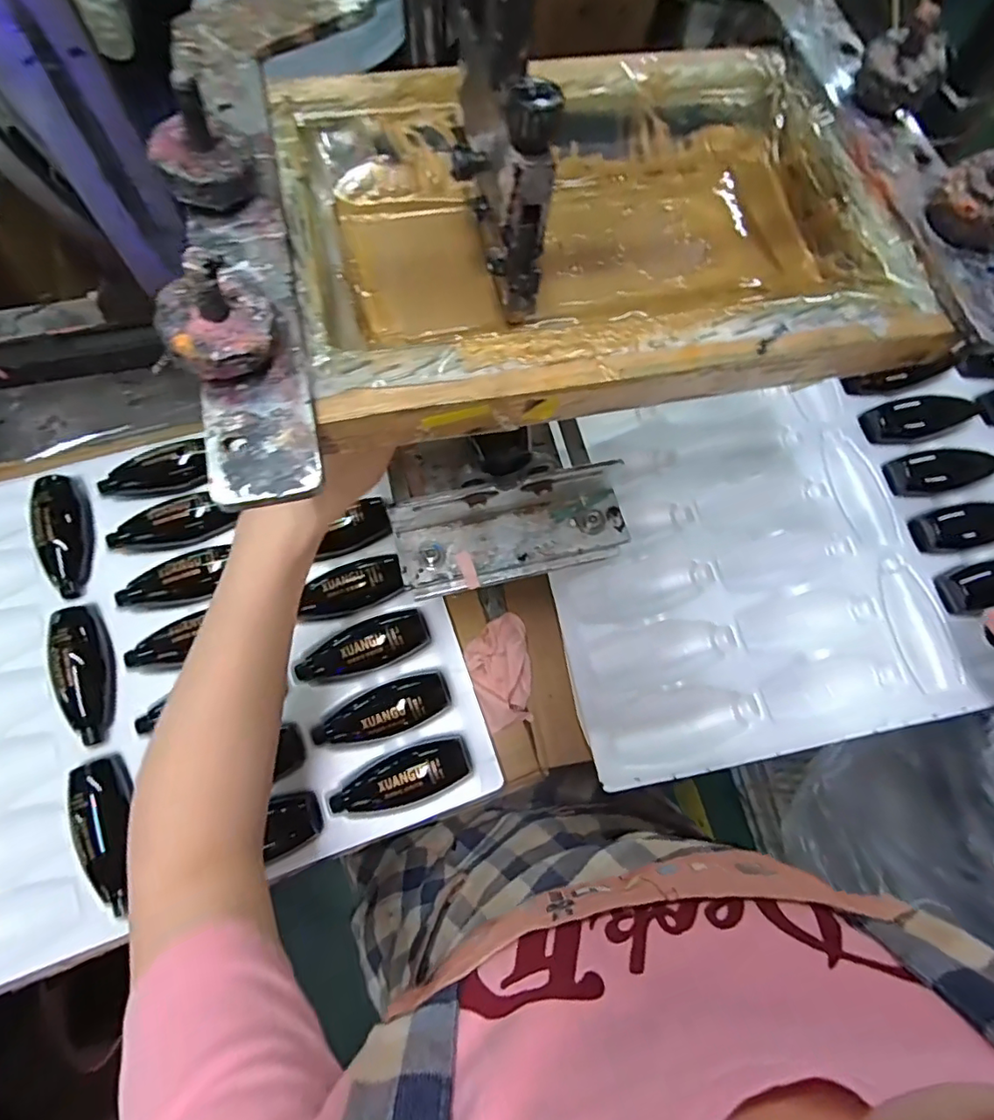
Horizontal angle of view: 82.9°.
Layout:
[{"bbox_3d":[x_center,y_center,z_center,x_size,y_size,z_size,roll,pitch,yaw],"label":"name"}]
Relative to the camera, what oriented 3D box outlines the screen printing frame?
[{"bbox_3d":[0.038,-0.132,0.226,0.225,0.032,0.161,-11,72,-4],"label":"screen printing frame"}]

